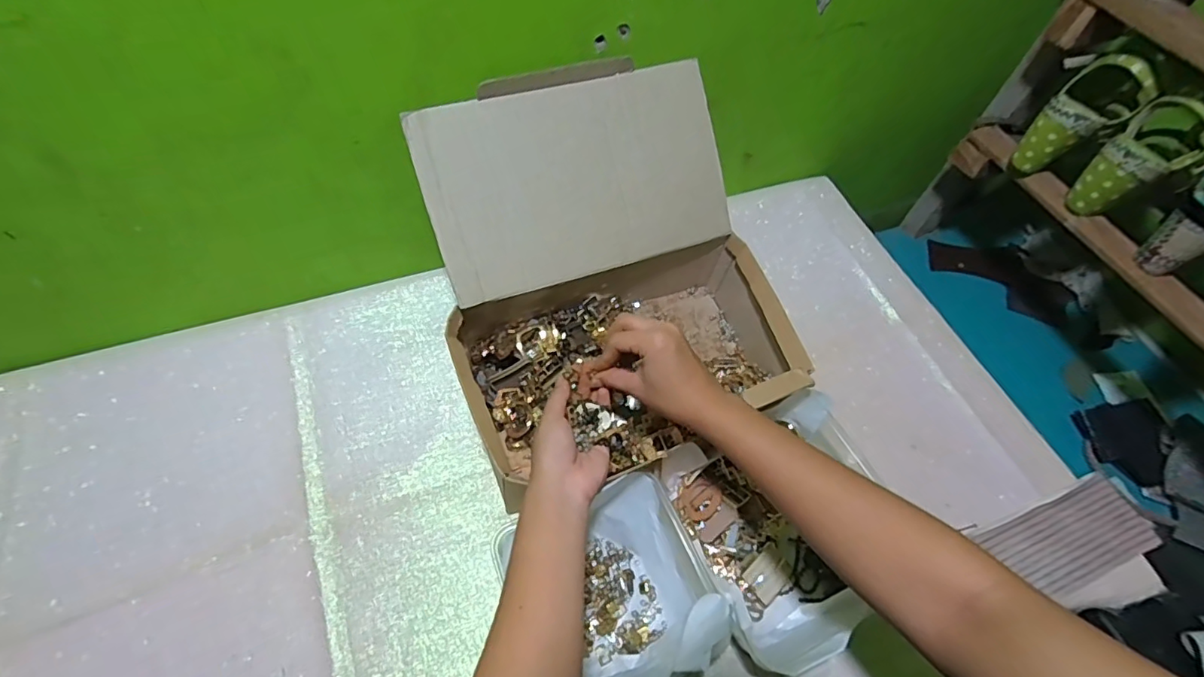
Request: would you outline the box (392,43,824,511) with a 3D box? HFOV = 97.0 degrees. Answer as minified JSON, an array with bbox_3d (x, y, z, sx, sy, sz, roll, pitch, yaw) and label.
[{"bbox_3d":[0.005,-0.062,0.552,0.331,0.222,0.332,-17,62,-14],"label":"box"}]

